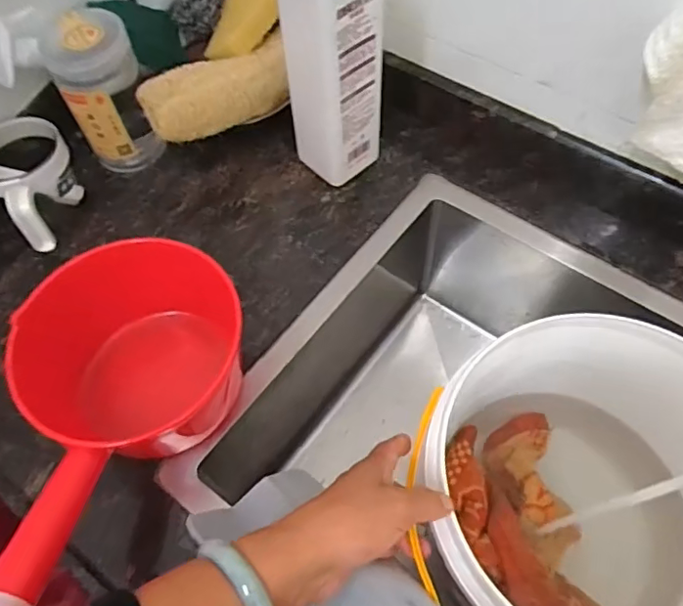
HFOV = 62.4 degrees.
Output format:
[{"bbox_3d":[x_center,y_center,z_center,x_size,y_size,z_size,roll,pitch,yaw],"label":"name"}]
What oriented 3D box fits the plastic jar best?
[{"bbox_3d":[-0.258,-0.227,0.638,0.083,0.170,0.092,-24,62,-11],"label":"plastic jar"}]

